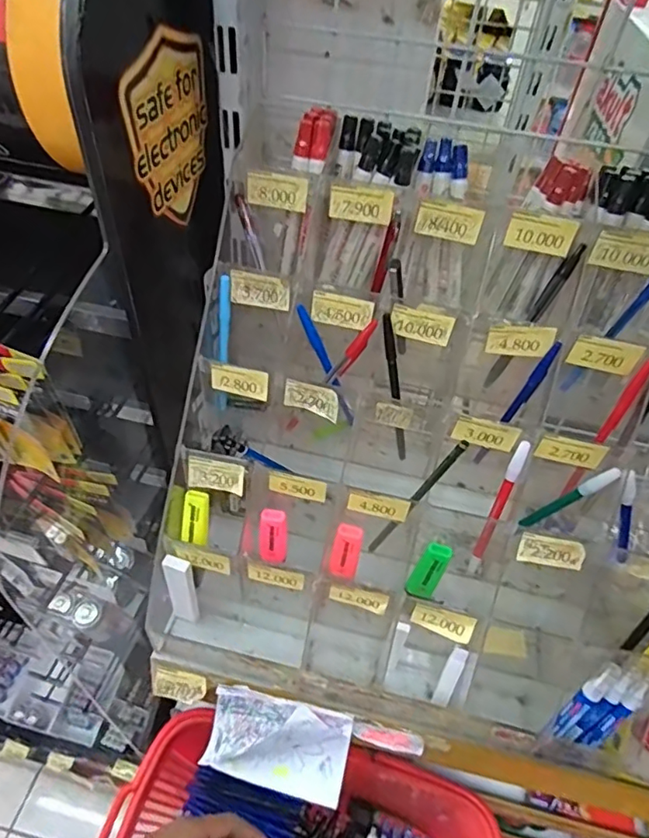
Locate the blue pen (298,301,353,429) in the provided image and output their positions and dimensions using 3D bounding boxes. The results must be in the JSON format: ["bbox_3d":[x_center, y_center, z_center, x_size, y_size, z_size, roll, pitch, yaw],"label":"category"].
[{"bbox_3d":[0.003,-0.047,0.496,0.009,0.132,0.012,-3,42,28],"label":"blue pen"}]

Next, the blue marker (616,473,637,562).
[{"bbox_3d":[0.260,0.086,0.467,0.010,0.110,0.014,12,44,34],"label":"blue marker"}]

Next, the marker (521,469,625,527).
[{"bbox_3d":[0.212,0.070,0.473,0.008,0.104,0.012,27,45,-17],"label":"marker"}]

